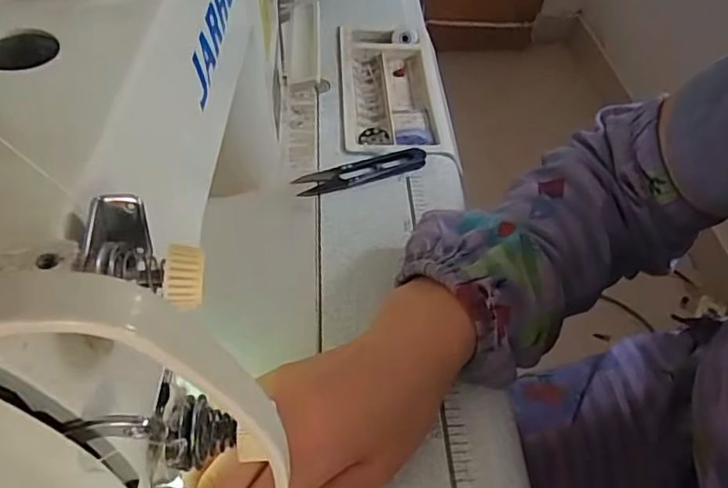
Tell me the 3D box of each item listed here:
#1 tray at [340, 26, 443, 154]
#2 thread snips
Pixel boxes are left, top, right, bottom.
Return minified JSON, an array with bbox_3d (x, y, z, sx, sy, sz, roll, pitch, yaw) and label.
[{"bbox_3d":[0.021,-0.141,0.531,0.081,0.019,0.181,0,51,-5],"label":"tray"},{"bbox_3d":[-0.001,-0.057,0.453,0.104,0.009,0.022,-14,53,-16],"label":"thread snips"}]

